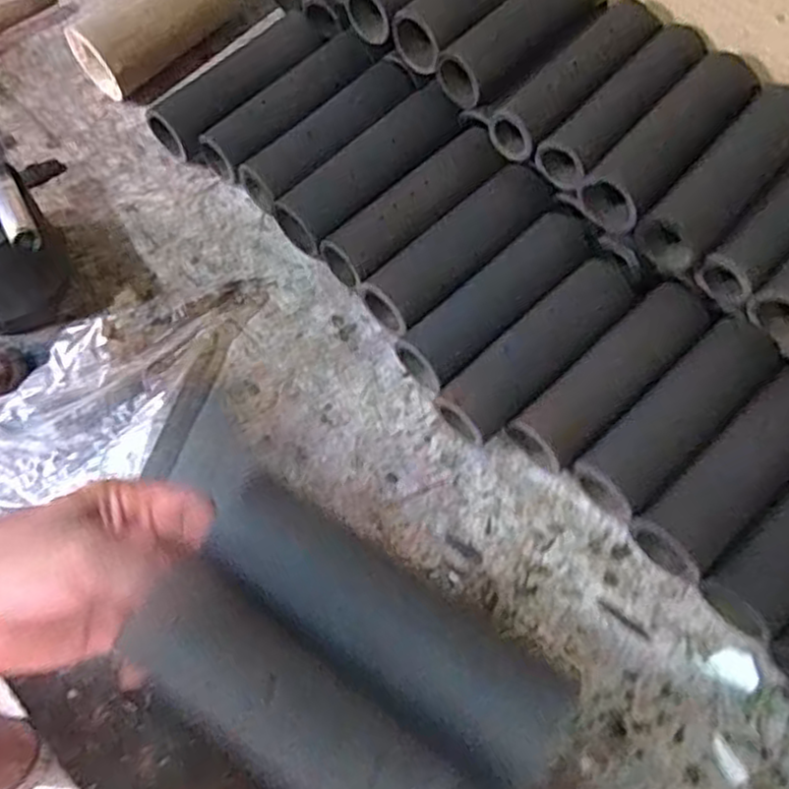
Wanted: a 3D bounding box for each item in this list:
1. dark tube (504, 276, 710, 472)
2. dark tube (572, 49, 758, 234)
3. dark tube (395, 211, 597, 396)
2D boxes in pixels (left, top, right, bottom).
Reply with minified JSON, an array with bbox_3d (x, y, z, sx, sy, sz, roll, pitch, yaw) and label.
[{"bbox_3d":[0.172,-0.015,0.564,0.186,0.046,0.057,-39,73,-17],"label":"dark tube"},{"bbox_3d":[0.235,-0.213,0.601,0.051,0.039,0.189,42,70,15],"label":"dark tube"},{"bbox_3d":[0.084,-0.074,0.593,0.193,0.044,0.058,-39,72,-17],"label":"dark tube"}]

